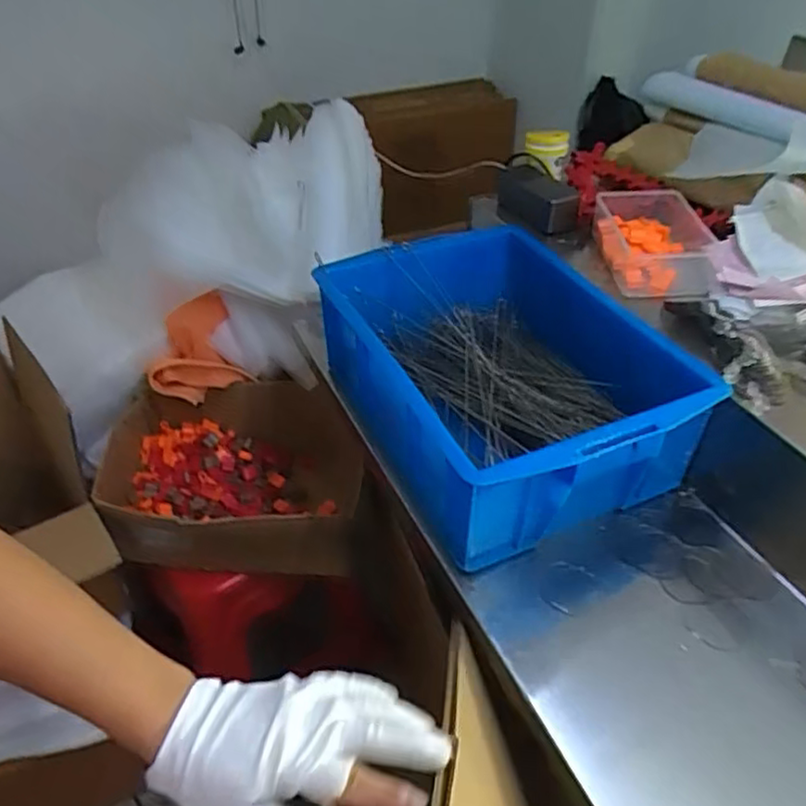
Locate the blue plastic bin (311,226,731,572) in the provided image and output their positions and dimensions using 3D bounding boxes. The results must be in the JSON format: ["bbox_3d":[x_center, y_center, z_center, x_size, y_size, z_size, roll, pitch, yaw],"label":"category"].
[{"bbox_3d":[0.103,-0.048,0.774,0.299,0.151,0.405,-18,44,-20],"label":"blue plastic bin"}]

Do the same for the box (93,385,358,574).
[{"bbox_3d":[-0.277,0.116,1.071,0.411,0.154,0.279,2,41,2],"label":"box"}]

